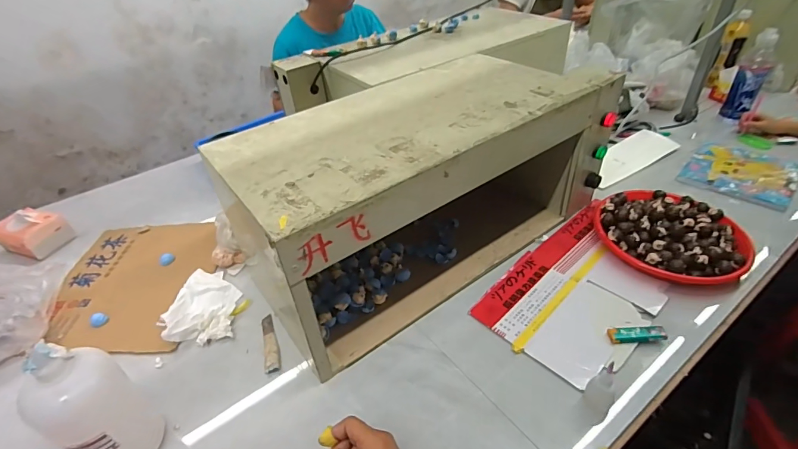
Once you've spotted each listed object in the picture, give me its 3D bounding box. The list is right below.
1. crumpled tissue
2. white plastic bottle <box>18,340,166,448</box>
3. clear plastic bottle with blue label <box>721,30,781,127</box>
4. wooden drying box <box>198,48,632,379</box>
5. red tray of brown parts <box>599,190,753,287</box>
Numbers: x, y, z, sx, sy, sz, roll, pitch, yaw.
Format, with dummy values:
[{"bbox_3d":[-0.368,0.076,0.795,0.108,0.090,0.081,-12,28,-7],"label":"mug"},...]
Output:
[{"bbox_3d":[-0.343,0.135,0.732,0.106,0.032,0.158,-8,39,-2],"label":"crumpled tissue"},{"bbox_3d":[-0.365,0.222,0.497,0.082,0.193,0.092,19,45,28],"label":"white plastic bottle"},{"bbox_3d":[0.900,-0.374,1.059,0.061,0.217,0.059,15,44,24],"label":"clear plastic bottle with blue label"},{"bbox_3d":[0.052,-0.074,0.747,0.628,0.279,0.277,-28,44,-24],"label":"wooden drying box"},{"bbox_3d":[0.501,0.011,0.764,0.249,0.054,0.220,28,50,35],"label":"red tray of brown parts"}]

